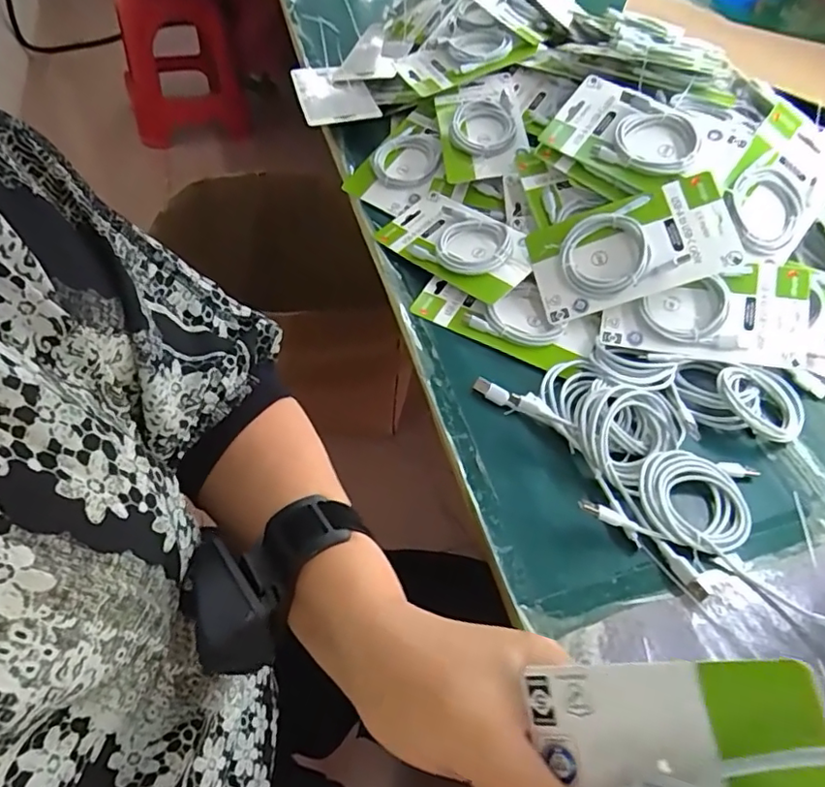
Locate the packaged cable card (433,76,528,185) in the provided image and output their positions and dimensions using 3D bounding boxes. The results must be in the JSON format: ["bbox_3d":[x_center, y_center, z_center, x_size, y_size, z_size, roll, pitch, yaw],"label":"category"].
[{"bbox_3d":[0.081,-0.320,0.695,0.098,0.022,0.158,-10,63,8],"label":"packaged cable card"}]

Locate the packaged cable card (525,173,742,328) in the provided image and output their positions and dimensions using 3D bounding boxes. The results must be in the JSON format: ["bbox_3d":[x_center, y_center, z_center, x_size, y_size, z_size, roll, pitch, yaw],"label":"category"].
[{"bbox_3d":[0.207,-0.140,0.551,0.177,0.021,0.105,-16,76,13],"label":"packaged cable card"}]

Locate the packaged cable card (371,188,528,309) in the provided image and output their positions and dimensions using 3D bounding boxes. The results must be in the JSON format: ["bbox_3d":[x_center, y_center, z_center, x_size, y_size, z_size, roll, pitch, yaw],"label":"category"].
[{"bbox_3d":[0.048,-0.166,0.622,0.176,0.015,0.095,34,72,31],"label":"packaged cable card"}]

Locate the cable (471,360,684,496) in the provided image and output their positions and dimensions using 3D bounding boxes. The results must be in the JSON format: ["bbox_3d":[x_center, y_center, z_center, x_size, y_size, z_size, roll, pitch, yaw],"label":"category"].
[{"bbox_3d":[0.147,0.006,0.499,0.165,0.032,0.099,29,54,20],"label":"cable"}]

